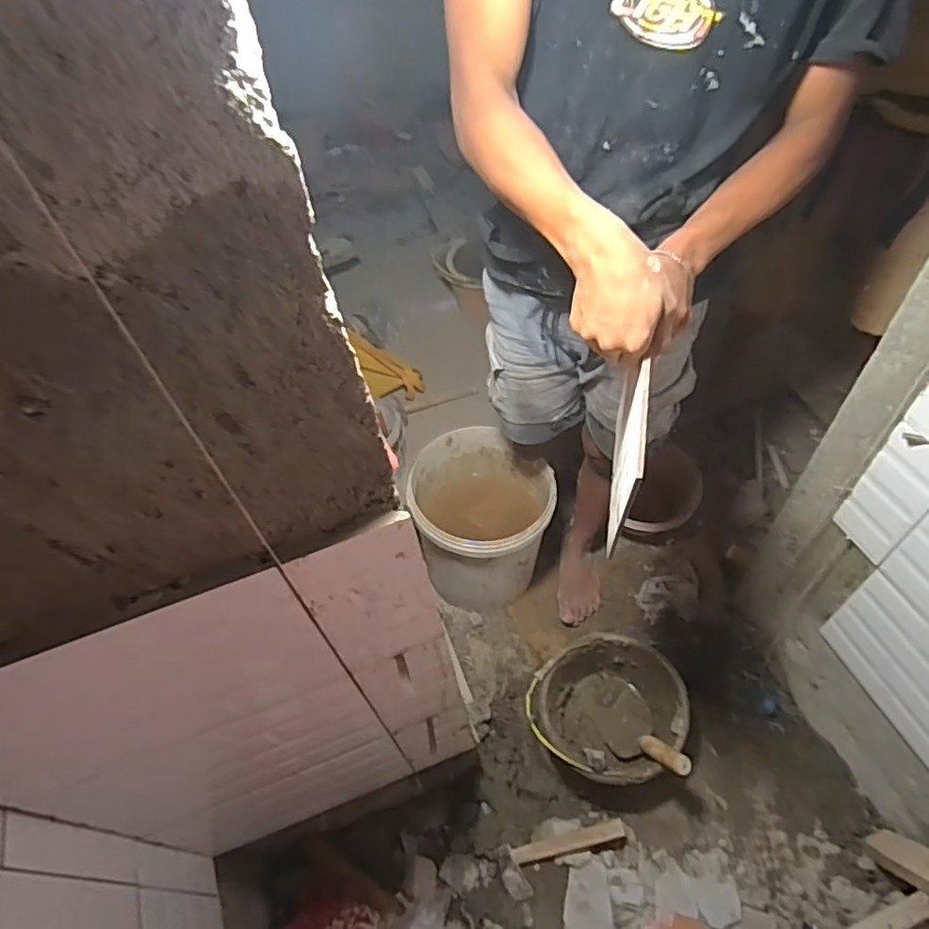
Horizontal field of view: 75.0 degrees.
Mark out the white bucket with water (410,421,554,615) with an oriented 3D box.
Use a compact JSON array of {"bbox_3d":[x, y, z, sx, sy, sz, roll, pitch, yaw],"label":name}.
[{"bbox_3d":[0.044,0.136,1.405,0.295,0.325,0.321,-3,51,4],"label":"white bucket with water"}]

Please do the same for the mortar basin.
[{"bbox_3d":[0.289,0.521,1.248,0.298,0.195,0.272,-3,51,4],"label":"mortar basin"}]

